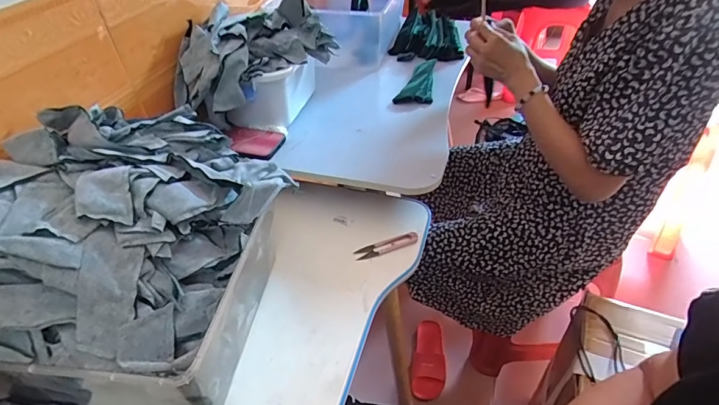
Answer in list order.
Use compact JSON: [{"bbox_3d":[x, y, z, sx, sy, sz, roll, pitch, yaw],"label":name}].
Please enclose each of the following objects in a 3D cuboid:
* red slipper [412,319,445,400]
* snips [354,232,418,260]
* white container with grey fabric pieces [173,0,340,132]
[{"bbox_3d":[0.190,0.413,1.128,0.087,0.053,0.219,7,43,6],"label":"red slipper"},{"bbox_3d":[0.043,0.067,0.641,0.099,0.010,0.023,-13,44,-14],"label":"snips"},{"bbox_3d":[-0.193,-0.245,0.766,0.183,0.172,0.289,30,50,28],"label":"white container with grey fabric pieces"}]

